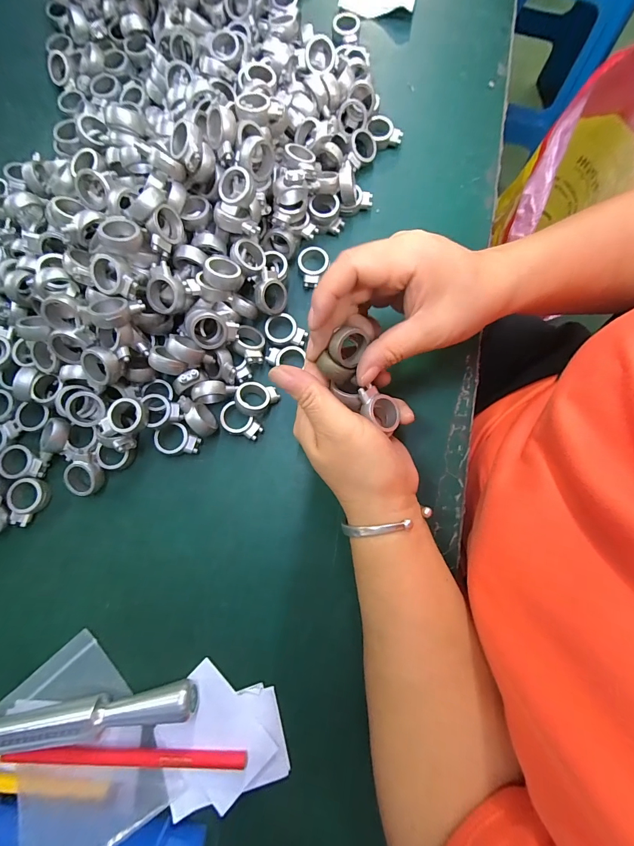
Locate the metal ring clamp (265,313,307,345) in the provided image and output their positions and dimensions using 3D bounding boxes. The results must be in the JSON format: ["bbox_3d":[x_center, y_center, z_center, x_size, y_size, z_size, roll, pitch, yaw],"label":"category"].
[{"bbox_3d":[-0.025,-0.074,0.281,0.034,0.008,0.024,22,81,4],"label":"metal ring clamp"}]

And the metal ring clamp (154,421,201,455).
[{"bbox_3d":[-0.106,0.013,0.270,0.033,0.009,0.024,8,80,2],"label":"metal ring clamp"}]

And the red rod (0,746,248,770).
[{"bbox_3d":[-0.124,0.216,0.229,0.154,0.006,0.010,2,80,1],"label":"red rod"}]

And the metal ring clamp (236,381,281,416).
[{"bbox_3d":[-0.045,-0.019,0.269,0.031,0.013,0.026,-1,80,0],"label":"metal ring clamp"}]

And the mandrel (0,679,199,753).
[{"bbox_3d":[-0.193,0.198,0.228,0.227,0.021,0.018,-10,80,-1],"label":"mandrel"}]

